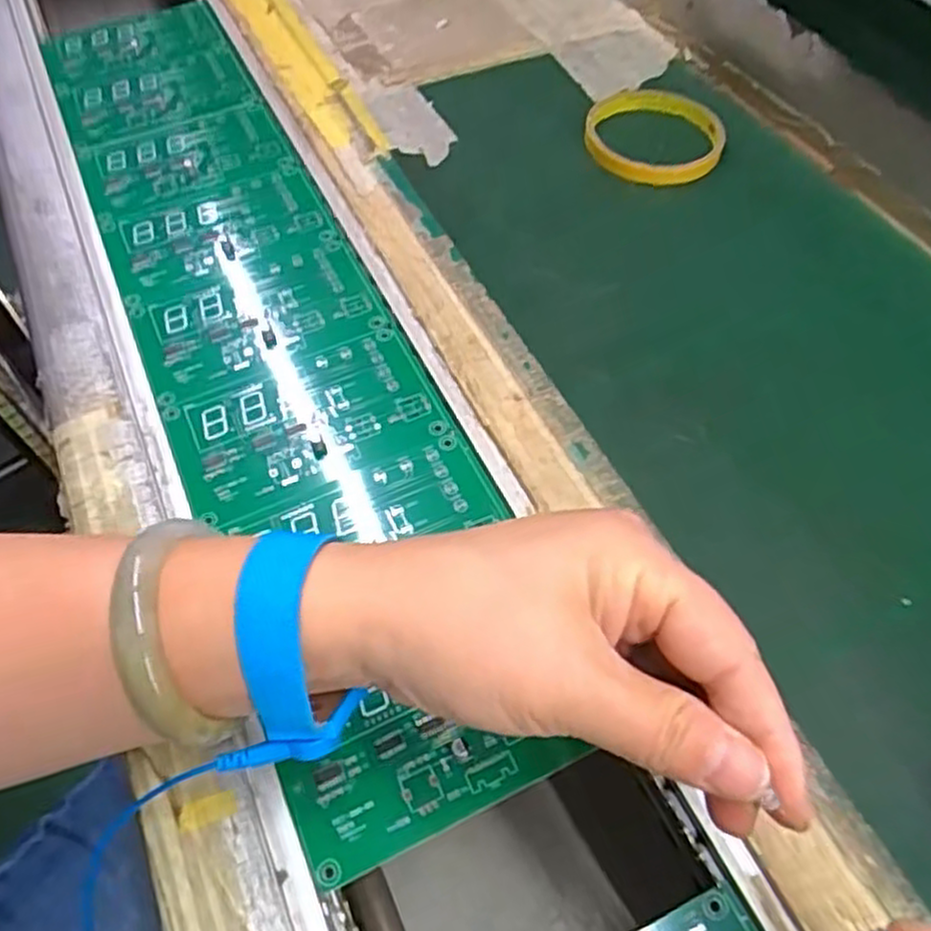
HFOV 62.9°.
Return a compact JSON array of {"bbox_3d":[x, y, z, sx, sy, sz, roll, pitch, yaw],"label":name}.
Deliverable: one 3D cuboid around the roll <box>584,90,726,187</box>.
[{"bbox_3d":[0.114,-0.199,0.458,0.080,0.011,0.083,-1,56,2],"label":"roll"}]

